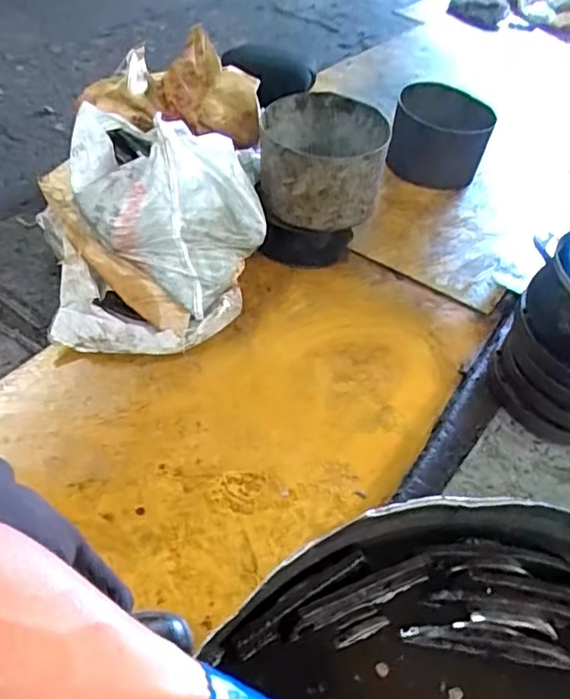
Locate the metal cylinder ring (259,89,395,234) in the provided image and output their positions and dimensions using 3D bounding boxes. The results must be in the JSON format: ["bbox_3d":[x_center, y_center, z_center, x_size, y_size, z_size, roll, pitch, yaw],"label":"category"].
[{"bbox_3d":[0.083,-0.407,1.292,0.266,0.178,0.258,1,47,-8],"label":"metal cylinder ring"}]

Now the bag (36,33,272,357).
[{"bbox_3d":[-0.259,-0.299,1.199,0.447,0.334,0.533,-1,47,-10],"label":"bag"}]

